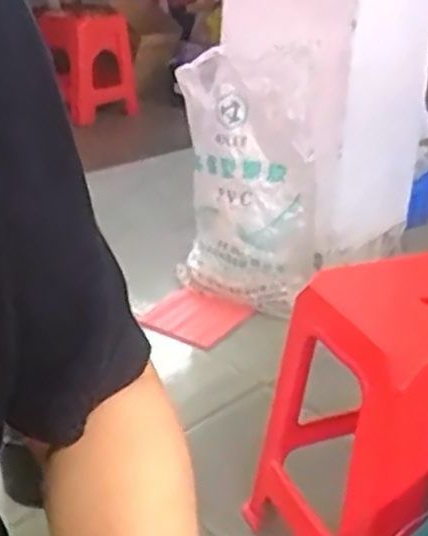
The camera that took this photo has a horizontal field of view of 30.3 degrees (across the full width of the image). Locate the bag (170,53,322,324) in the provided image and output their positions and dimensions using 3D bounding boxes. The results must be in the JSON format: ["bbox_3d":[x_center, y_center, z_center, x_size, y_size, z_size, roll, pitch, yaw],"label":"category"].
[{"bbox_3d":[0.080,-0.214,1.947,0.400,0.619,0.131,14,21,35],"label":"bag"}]

